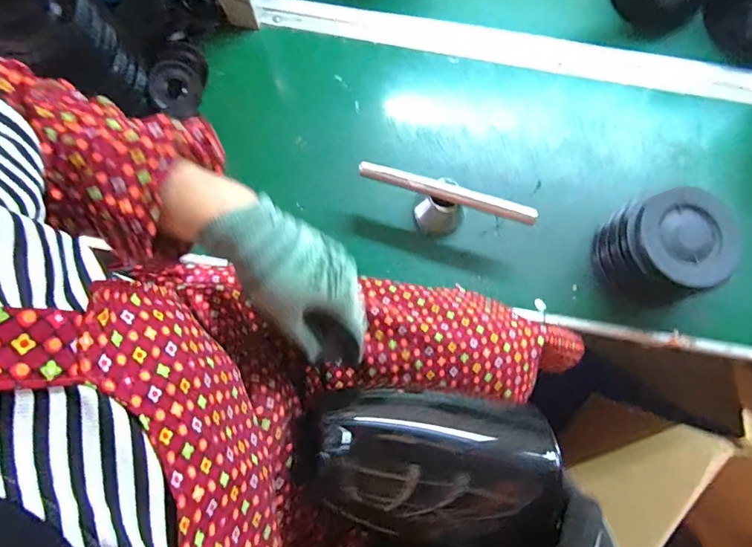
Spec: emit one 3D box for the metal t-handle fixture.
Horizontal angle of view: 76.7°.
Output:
[{"bbox_3d":[0.078,-0.080,0.557,0.203,0.065,0.043,12,78,2],"label":"metal t-handle fixture"}]

